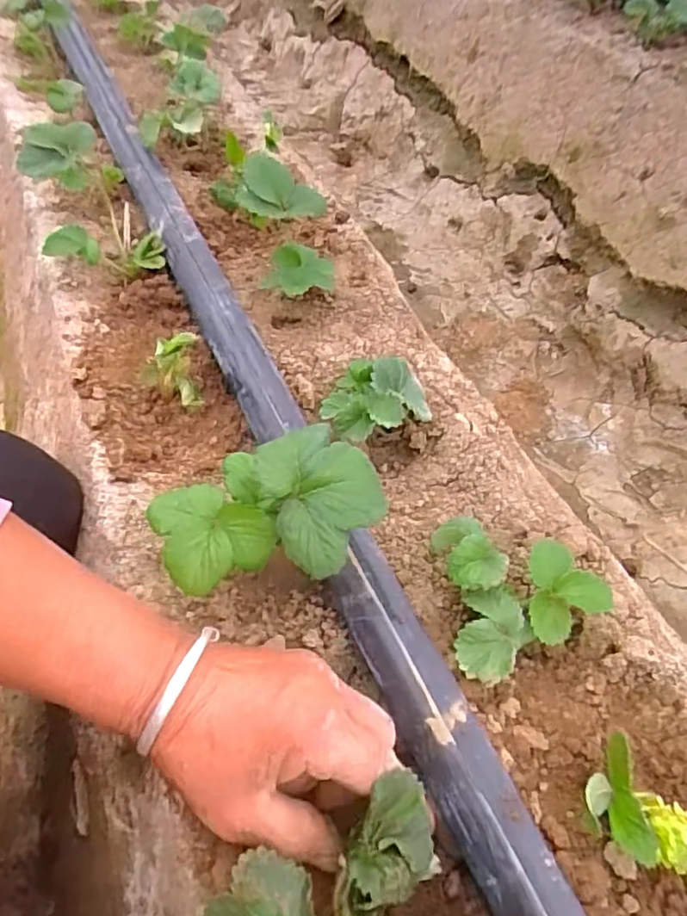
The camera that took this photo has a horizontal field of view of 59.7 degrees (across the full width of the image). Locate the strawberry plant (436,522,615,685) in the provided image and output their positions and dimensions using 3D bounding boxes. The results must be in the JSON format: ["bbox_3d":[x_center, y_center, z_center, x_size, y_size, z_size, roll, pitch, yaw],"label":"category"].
[{"bbox_3d":[0.103,0.078,0.338,0.094,0.047,0.084,-7,54,-5],"label":"strawberry plant"}]

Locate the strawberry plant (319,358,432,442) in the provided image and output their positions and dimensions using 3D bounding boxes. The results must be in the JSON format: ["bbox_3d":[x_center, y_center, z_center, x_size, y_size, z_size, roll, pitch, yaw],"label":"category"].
[{"bbox_3d":[0.026,-0.038,0.438,0.073,0.039,0.083,14,55,10],"label":"strawberry plant"}]

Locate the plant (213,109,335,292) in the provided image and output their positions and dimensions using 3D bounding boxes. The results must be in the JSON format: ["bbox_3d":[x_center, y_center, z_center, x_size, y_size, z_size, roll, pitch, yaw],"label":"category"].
[{"bbox_3d":[-0.061,-0.217,0.530,0.070,0.104,0.190,-19,56,-13],"label":"plant"}]

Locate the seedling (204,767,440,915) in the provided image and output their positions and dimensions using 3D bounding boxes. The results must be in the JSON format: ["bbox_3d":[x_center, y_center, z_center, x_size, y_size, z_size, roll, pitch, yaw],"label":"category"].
[{"bbox_3d":[-0.006,0.176,0.249,0.076,0.042,0.093,22,54,13],"label":"seedling"}]

